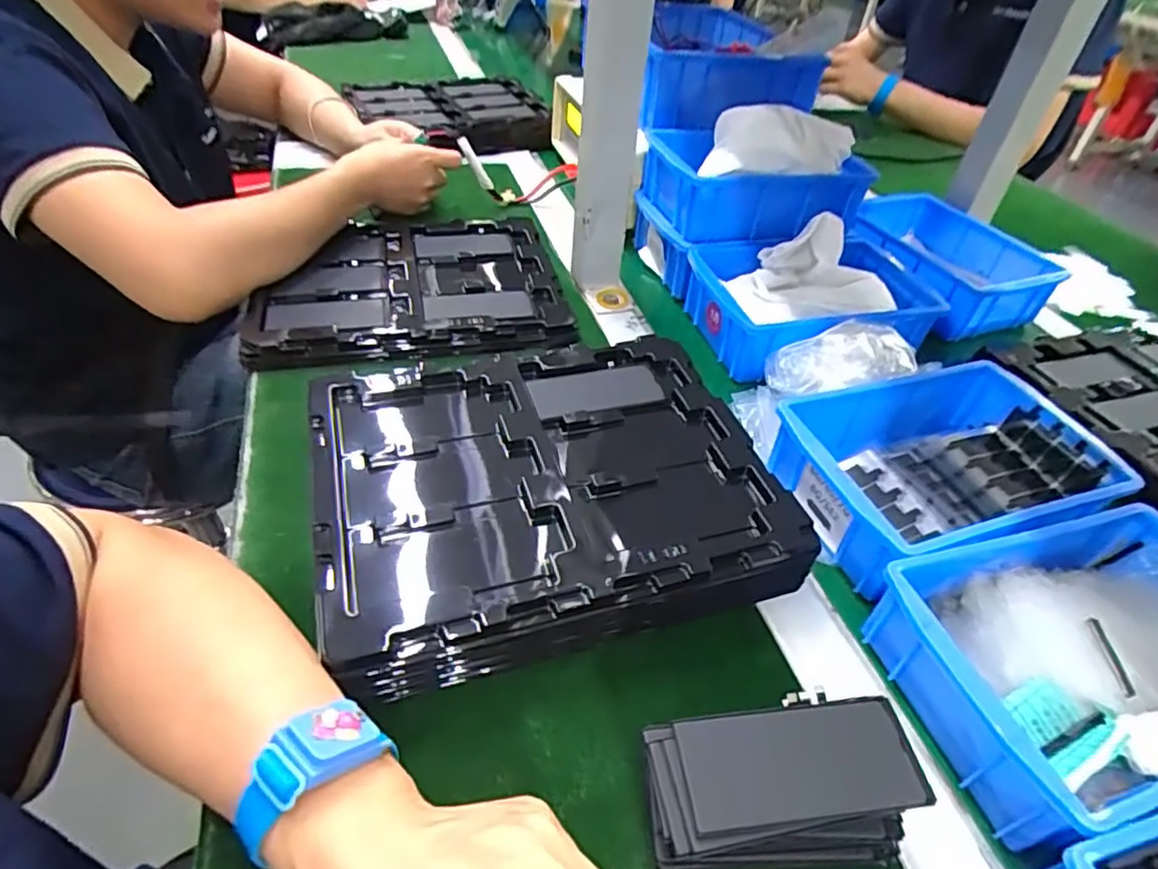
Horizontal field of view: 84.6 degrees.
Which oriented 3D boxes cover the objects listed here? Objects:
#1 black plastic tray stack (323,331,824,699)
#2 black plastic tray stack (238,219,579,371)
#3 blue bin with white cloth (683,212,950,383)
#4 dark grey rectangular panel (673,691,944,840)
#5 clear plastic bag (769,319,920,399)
[{"bbox_3d":[-0.024,0.033,0.414,0.273,0.046,0.221,-12,46,-18],"label":"black plastic tray stack"},{"bbox_3d":[-0.155,-0.139,0.599,0.268,0.024,0.223,-5,44,-11],"label":"black plastic tray stack"},{"bbox_3d":[0.216,-0.130,0.593,0.205,0.076,0.151,-10,45,-16],"label":"blue bin with white cloth"},{"bbox_3d":[0.092,0.137,0.267,0.098,0.010,0.044,-2,43,-8],"label":"dark grey rectangular panel"},{"bbox_3d":[0.205,-0.061,0.501,0.113,0.037,0.053,-12,44,3],"label":"clear plastic bag"}]

